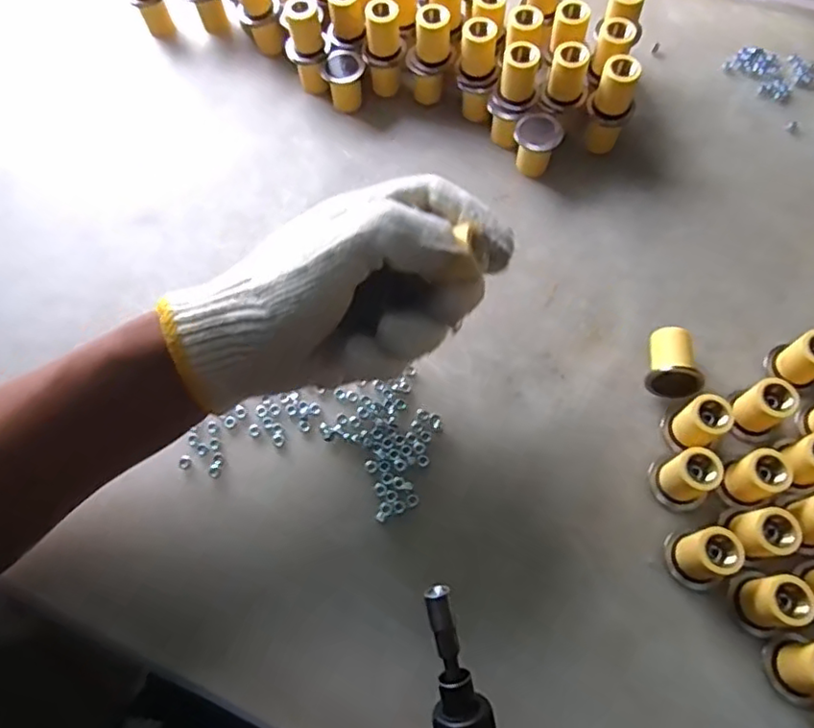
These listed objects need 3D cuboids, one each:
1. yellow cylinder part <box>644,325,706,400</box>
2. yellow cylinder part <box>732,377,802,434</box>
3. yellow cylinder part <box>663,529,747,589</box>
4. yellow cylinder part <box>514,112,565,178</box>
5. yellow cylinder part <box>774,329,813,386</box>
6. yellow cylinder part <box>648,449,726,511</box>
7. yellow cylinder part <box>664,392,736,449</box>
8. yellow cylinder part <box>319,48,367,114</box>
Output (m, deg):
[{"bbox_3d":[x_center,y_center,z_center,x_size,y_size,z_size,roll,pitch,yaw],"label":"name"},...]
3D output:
[{"bbox_3d":[0.153,-0.001,0.351,0.027,0.022,0.041,12,68,8],"label":"yellow cylinder part"},{"bbox_3d":[0.194,0.024,0.335,0.022,0.032,0.022,-1,66,2],"label":"yellow cylinder part"},{"bbox_3d":[0.149,0.096,0.304,0.030,0.031,0.024,6,67,5],"label":"yellow cylinder part"},{"bbox_3d":[0.087,-0.146,0.413,0.030,0.032,0.028,11,67,7],"label":"yellow cylinder part"},{"bbox_3d":[0.224,-0.002,0.345,0.022,0.033,0.022,-31,69,-10],"label":"yellow cylinder part"},{"bbox_3d":[0.146,0.060,0.321,0.026,0.032,0.027,-1,66,2],"label":"yellow cylinder part"},{"bbox_3d":[0.155,0.033,0.332,0.027,0.034,0.024,-35,69,-12],"label":"yellow cylinder part"},{"bbox_3d":[-0.045,-0.205,0.447,0.029,0.034,0.025,-12,66,-3],"label":"yellow cylinder part"}]

